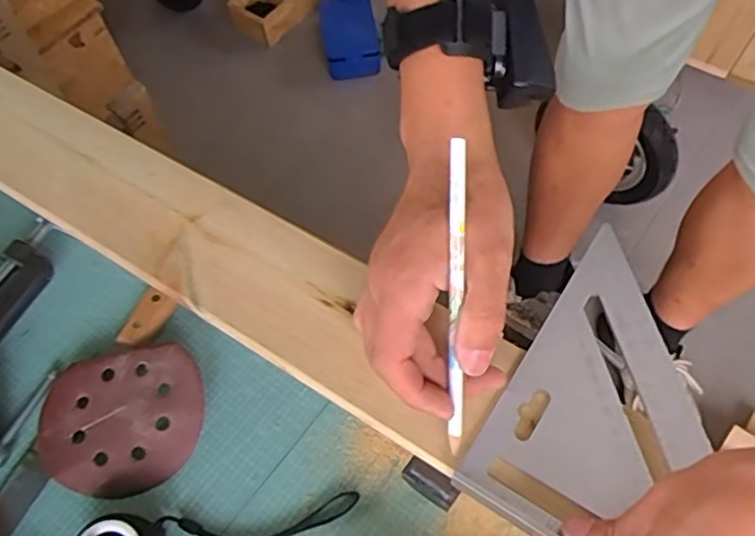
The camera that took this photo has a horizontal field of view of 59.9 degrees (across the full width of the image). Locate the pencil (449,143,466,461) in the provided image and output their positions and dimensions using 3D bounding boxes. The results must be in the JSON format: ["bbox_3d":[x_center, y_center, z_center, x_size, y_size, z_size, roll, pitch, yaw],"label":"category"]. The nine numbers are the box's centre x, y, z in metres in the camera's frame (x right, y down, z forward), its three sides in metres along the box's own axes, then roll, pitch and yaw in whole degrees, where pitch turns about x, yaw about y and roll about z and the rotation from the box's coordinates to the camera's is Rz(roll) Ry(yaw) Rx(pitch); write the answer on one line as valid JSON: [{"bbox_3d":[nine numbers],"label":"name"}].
[{"bbox_3d":[0.039,0.019,0.327,0.007,0.006,0.155,1,102,5],"label":"pencil"}]

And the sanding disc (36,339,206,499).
[{"bbox_3d":[-0.184,0.109,0.469,0.118,0.022,0.099,-11,61,-1],"label":"sanding disc"}]

